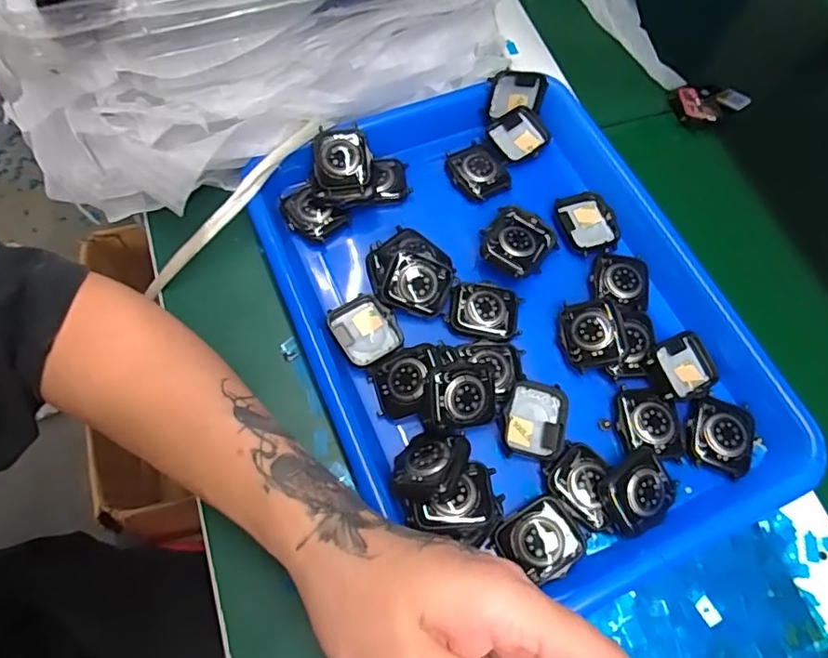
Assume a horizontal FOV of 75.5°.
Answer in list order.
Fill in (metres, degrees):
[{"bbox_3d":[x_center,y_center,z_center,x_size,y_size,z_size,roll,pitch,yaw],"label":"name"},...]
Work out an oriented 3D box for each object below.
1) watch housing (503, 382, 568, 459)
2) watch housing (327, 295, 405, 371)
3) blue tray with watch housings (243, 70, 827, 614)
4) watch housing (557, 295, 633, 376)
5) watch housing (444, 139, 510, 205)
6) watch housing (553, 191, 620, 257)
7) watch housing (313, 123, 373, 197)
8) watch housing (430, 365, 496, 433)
[{"bbox_3d":[0.071,0.054,0.316,0.038,0.015,0.042,5,67,-1],"label":"watch housing"},{"bbox_3d":[-0.030,0.002,0.334,0.038,0.012,0.045,-28,71,-14],"label":"watch housing"},{"bbox_3d":[0.066,-0.015,0.337,0.260,0.034,0.321,-22,70,-12],"label":"blue tray with watch housings"},{"bbox_3d":[0.111,0.003,0.333,0.038,0.013,0.043,-12,69,15],"label":"watch housing"},{"bbox_3d":[0.046,-0.117,0.388,0.041,0.007,0.046,-25,70,-13],"label":"watch housing"},{"bbox_3d":[0.121,-0.073,0.372,0.037,0.008,0.046,-9,68,-7],"label":"watch housing"},{"bbox_3d":[-0.048,-0.112,0.359,0.038,0.013,0.046,-5,92,-2],"label":"watch housing"},{"bbox_3d":[0.029,0.038,0.306,0.040,0.011,0.038,-11,95,-15],"label":"watch housing"}]

